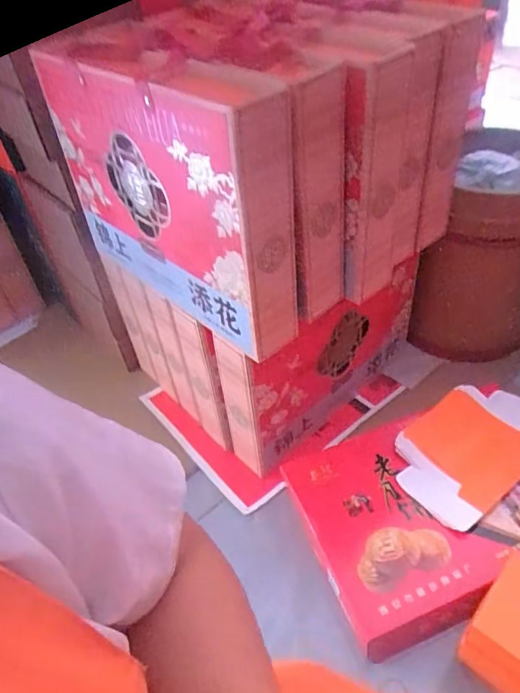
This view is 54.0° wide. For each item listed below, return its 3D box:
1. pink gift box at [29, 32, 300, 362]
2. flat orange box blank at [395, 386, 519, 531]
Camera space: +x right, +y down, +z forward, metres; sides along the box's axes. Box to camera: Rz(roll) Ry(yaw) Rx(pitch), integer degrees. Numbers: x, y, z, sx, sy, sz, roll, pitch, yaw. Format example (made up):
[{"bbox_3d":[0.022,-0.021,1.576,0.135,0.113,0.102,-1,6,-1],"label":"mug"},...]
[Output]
[{"bbox_3d":[-0.133,-0.218,0.748,0.124,0.375,0.500,-35,49,-26],"label":"pink gift box"},{"bbox_3d":[0.384,0.178,0.933,0.318,0.037,0.197,-30,47,-23],"label":"flat orange box blank"}]

